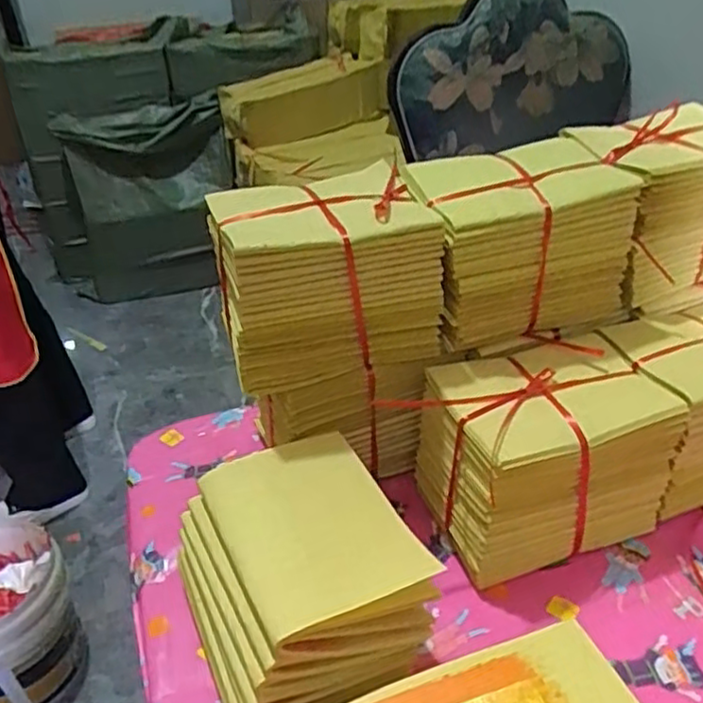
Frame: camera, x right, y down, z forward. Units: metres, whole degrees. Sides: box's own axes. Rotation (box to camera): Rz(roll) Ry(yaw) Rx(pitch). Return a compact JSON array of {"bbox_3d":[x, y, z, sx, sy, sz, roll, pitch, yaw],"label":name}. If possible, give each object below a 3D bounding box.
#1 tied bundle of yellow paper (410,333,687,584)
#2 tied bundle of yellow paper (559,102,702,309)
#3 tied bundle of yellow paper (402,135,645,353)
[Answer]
[{"bbox_3d":[0.153,0.083,0.556,0.175,0.136,0.120,-13,35,-13],"label":"tied bundle of yellow paper"},{"bbox_3d":[0.288,-0.135,0.634,0.161,0.144,0.117,-17,36,-20],"label":"tied bundle of yellow paper"},{"bbox_3d":[0.142,-0.089,0.586,0.169,0.140,0.096,-13,35,-14],"label":"tied bundle of yellow paper"}]

